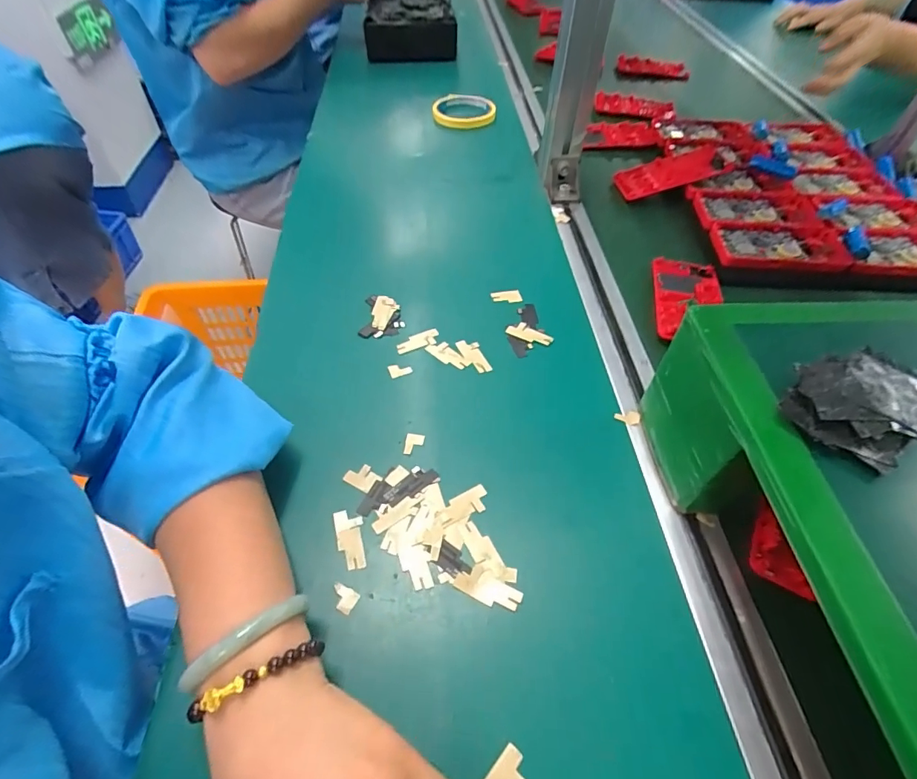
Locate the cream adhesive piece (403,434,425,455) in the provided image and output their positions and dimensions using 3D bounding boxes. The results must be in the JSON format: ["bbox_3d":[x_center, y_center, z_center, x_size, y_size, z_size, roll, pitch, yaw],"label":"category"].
[{"bbox_3d":[-0.033,0.042,0.354,0.014,0.006,0.016,9,52,4],"label":"cream adhesive piece"}]

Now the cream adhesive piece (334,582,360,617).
[{"bbox_3d":[-0.070,0.124,0.284,0.017,0.004,0.013,27,56,18],"label":"cream adhesive piece"}]

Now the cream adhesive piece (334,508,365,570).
[{"bbox_3d":[-0.070,0.096,0.306,0.017,0.004,0.039,-11,53,-11],"label":"cream adhesive piece"}]

